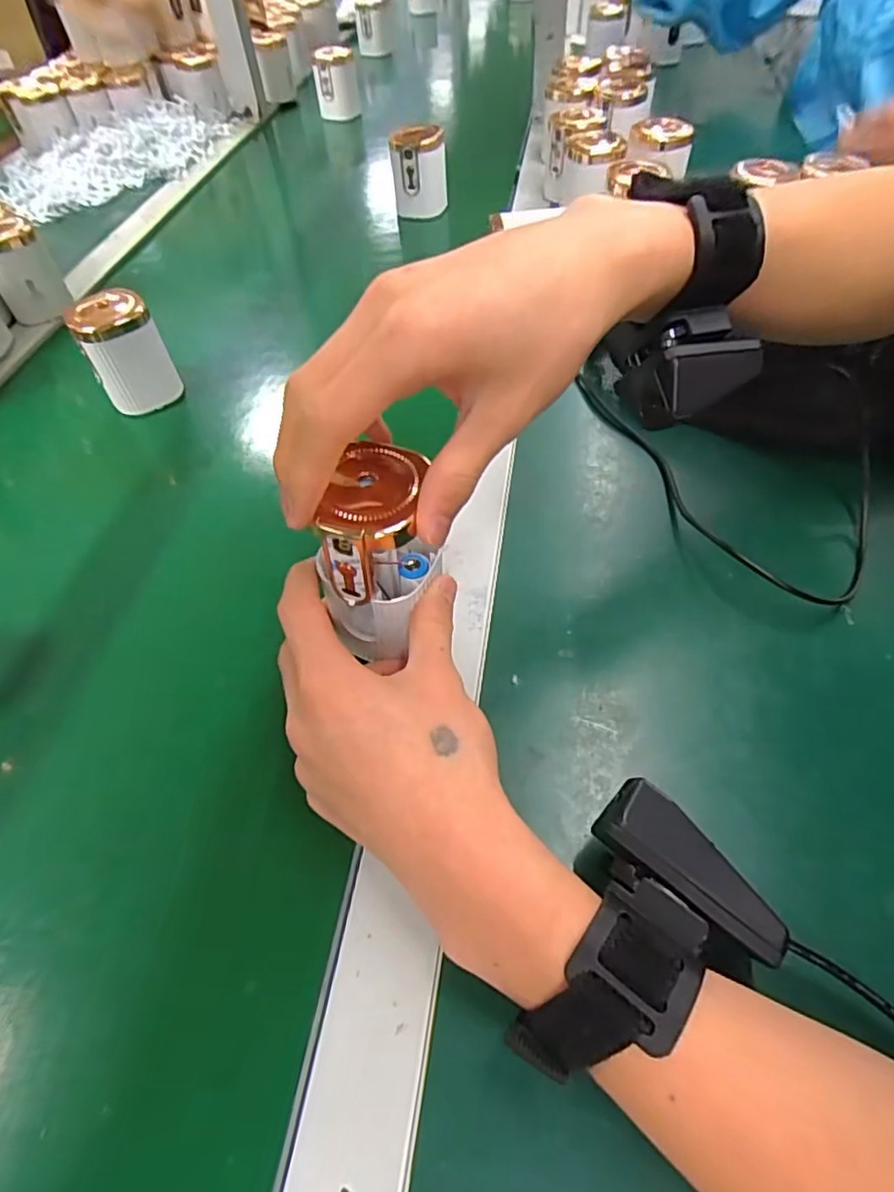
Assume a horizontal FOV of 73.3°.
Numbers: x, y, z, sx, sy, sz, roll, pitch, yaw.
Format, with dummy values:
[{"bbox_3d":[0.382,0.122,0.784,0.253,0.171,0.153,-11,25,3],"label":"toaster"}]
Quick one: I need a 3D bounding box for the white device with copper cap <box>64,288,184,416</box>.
[{"bbox_3d":[-0.247,-0.186,0.465,0.054,0.078,0.043,-34,60,-22],"label":"white device with copper cap"}]

